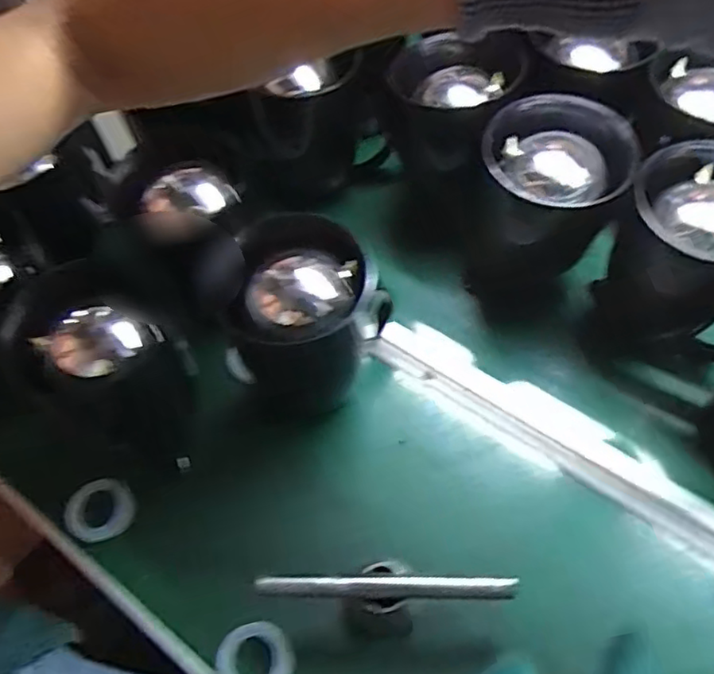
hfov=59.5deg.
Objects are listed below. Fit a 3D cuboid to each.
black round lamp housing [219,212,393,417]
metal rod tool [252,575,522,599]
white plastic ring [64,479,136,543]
[{"bbox_3d":[-0.045,-0.018,0.579,0.119,0.168,0.111,-2,59,3],"label":"black round lamp housing"},{"bbox_3d":[0.022,0.196,0.489,0.201,0.011,0.016,-1,59,4],"label":"metal rod tool"},{"bbox_3d":[-0.244,0.165,0.593,0.061,0.015,0.054,-20,60,-8],"label":"white plastic ring"}]

